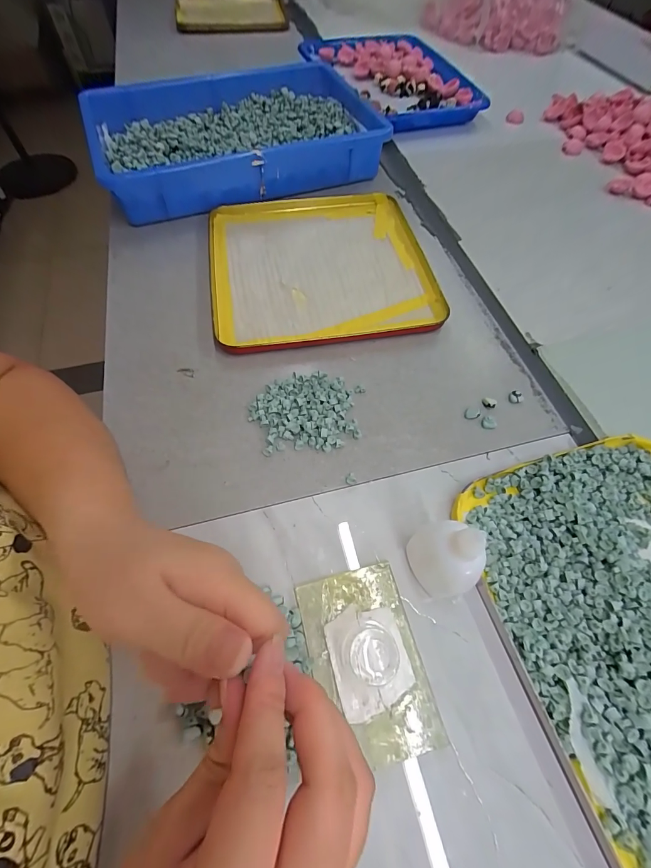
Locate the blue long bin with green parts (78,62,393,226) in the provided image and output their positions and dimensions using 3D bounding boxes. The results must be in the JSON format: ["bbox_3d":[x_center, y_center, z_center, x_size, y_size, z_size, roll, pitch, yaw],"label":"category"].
[{"bbox_3d":[-0.133,-0.421,0.502,0.349,0.064,0.281,-17,63,-10],"label":"blue long bin with green parts"}]

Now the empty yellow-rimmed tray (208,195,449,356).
[{"bbox_3d":[-0.009,-0.193,0.409,0.241,0.014,0.238,-9,62,-6],"label":"empty yellow-rimmed tray"}]

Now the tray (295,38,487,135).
[{"bbox_3d":[0.121,-0.628,0.632,0.190,0.046,0.343,-22,64,-13],"label":"tray"}]

